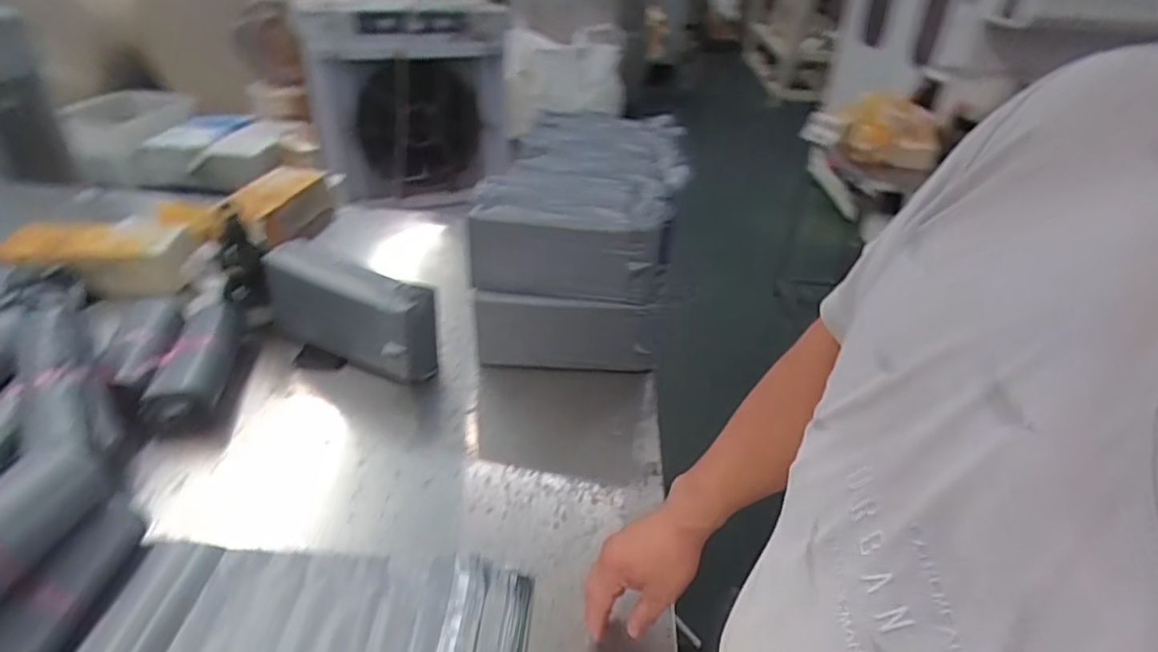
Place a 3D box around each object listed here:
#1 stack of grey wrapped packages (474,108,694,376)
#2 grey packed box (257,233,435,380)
[{"bbox_3d":[0.023,-0.210,1.257,0.321,0.274,0.673,9,33,7],"label":"stack of grey wrapped packages"},{"bbox_3d":[-0.392,-0.027,1.050,0.334,0.175,0.078,20,36,23],"label":"grey packed box"}]

